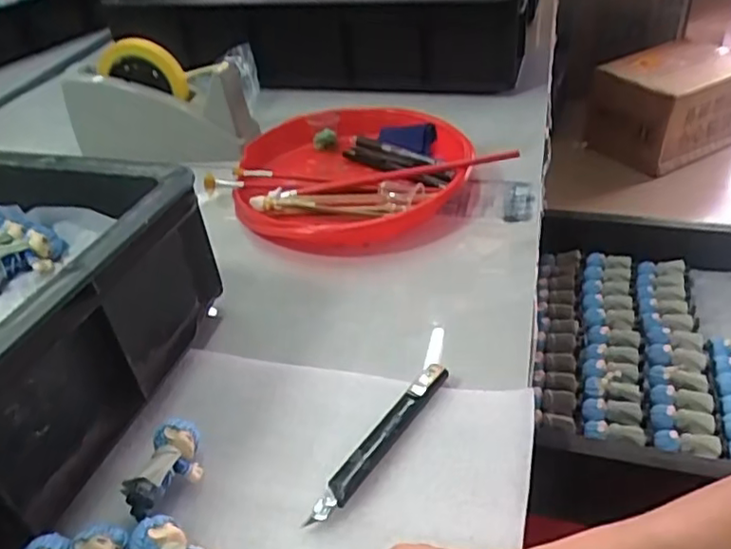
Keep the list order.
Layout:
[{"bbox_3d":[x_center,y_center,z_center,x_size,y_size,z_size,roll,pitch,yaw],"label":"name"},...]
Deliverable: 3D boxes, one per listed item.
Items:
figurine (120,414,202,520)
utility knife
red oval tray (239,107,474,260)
[{"bbox_3d":[-0.116,0.115,0.378,0.030,0.029,0.061,2,38,10],"label":"figurine"},{"bbox_3d":[0.011,0.101,0.395,0.014,0.011,0.138,20,44,30],"label":"utility knife"},{"bbox_3d":[-0.014,-0.111,0.662,0.244,0.033,0.251,-21,40,-19],"label":"red oval tray"}]

